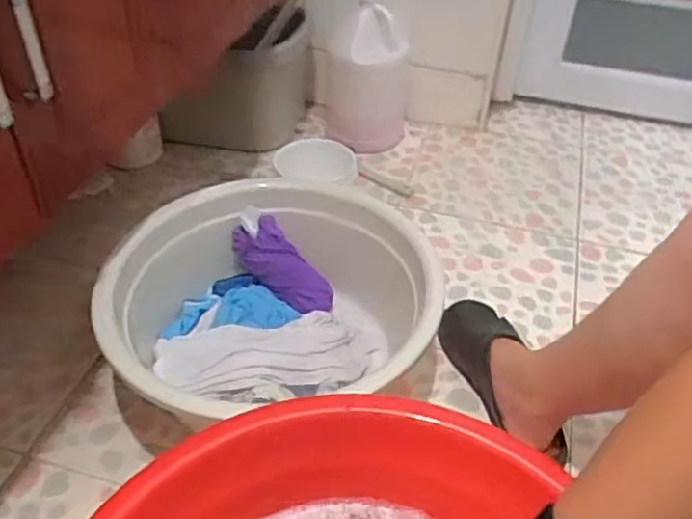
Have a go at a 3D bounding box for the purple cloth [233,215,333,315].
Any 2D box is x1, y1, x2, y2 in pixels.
[{"bbox_3d":[-0.082,0.010,0.845,0.151,0.024,0.071,43,81,-2],"label":"purple cloth"}]

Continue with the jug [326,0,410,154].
[{"bbox_3d":[0.037,-0.326,1.133,0.145,0.263,0.120,2,43,1],"label":"jug"}]

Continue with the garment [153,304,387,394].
[{"bbox_3d":[-0.086,0.113,0.778,0.270,0.033,0.116,-11,45,-13],"label":"garment"}]

